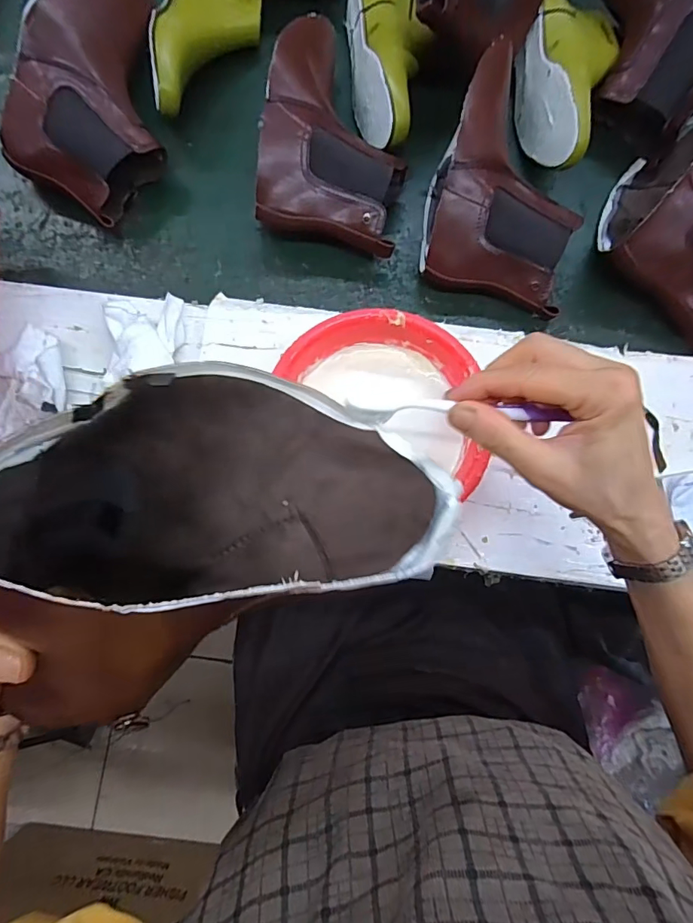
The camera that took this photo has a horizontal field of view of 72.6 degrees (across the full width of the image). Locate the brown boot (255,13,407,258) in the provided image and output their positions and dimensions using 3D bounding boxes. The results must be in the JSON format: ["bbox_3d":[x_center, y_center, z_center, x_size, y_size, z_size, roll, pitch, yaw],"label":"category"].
[{"bbox_3d":[-0.005,-0.360,0.513,0.144,0.099,0.243,9,81,1],"label":"brown boot"}]

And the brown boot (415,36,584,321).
[{"bbox_3d":[0.173,-0.296,0.501,0.156,0.100,0.239,14,81,2],"label":"brown boot"}]

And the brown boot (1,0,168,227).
[{"bbox_3d":[-0.289,-0.408,0.527,0.153,0.087,0.272,-2,81,-1],"label":"brown boot"}]

